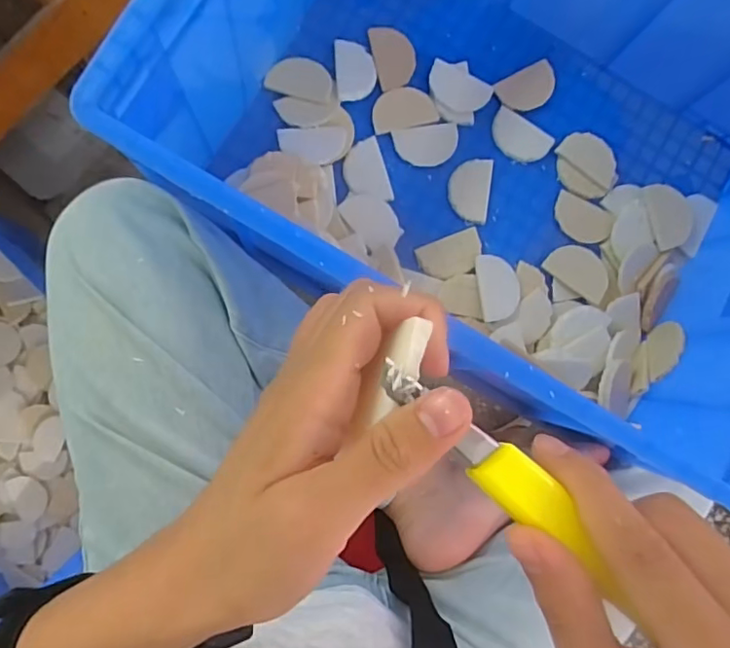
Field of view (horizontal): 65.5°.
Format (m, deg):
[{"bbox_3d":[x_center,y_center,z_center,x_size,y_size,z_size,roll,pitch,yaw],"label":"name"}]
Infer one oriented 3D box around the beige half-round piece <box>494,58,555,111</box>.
[{"bbox_3d":[0.178,-0.258,0.621,0.067,0.008,0.046,-28,87,-7],"label":"beige half-round piece"}]

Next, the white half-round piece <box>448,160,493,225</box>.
[{"bbox_3d":[0.112,-0.142,0.602,0.044,0.004,0.068,7,83,-4],"label":"white half-round piece"}]

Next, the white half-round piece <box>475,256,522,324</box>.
[{"bbox_3d":[0.139,-0.038,0.591,0.042,0.008,0.068,-7,84,-6],"label":"white half-round piece"}]

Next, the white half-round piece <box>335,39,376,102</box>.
[{"bbox_3d":[-0.010,-0.269,0.604,0.042,0.004,0.065,-3,84,-5],"label":"white half-round piece"}]

